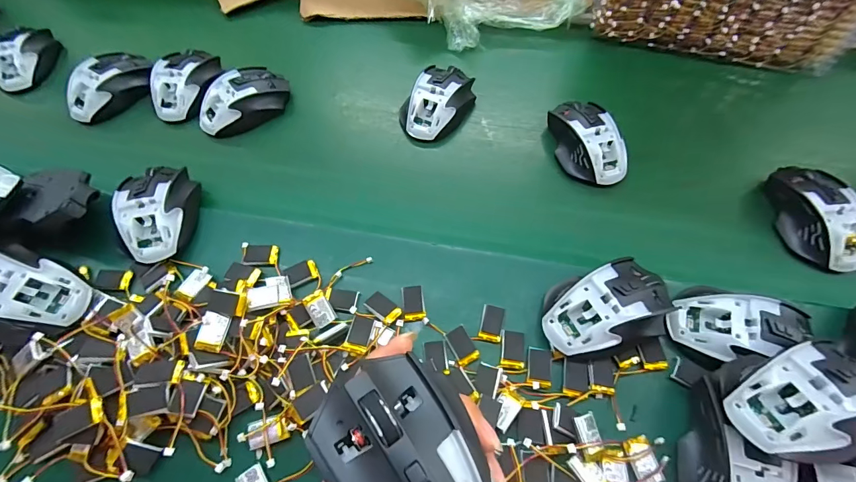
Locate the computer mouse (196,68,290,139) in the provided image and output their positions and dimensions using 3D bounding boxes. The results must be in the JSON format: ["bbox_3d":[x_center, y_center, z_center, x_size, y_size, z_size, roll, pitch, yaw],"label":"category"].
[{"bbox_3d":[-0.232,-0.176,0.488,0.115,0.043,0.063,-36,67,-16],"label":"computer mouse"}]

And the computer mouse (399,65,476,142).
[{"bbox_3d":[0.012,-0.172,0.478,0.076,0.042,0.101,19,64,11],"label":"computer mouse"}]

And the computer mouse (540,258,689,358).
[{"bbox_3d":[0.158,0.058,0.336,0.113,0.041,0.070,-18,63,-8],"label":"computer mouse"}]

